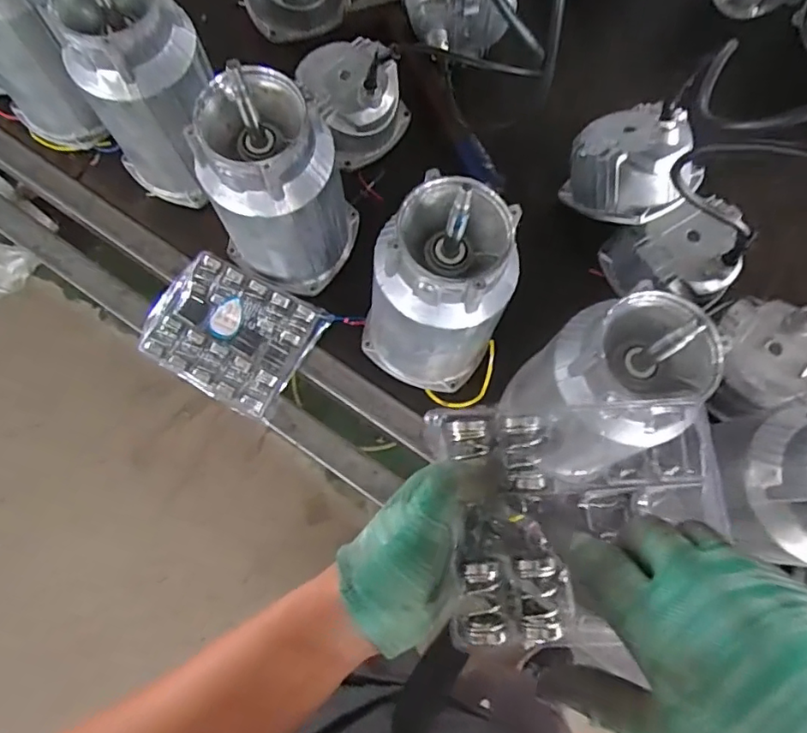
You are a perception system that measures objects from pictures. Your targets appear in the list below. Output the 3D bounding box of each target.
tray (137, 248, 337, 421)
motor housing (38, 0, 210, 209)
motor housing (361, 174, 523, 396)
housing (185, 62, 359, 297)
[{"bbox_3d":[-0.188,-0.038,0.589,0.167,0.022,0.130,30,77,7],"label":"tray"},{"bbox_3d":[-0.247,-0.266,0.555,0.101,0.225,0.114,37,78,8],"label":"motor housing"},{"bbox_3d":[0.030,-0.060,0.496,0.114,0.245,0.109,0,76,-1],"label":"motor housing"},{"bbox_3d":[-0.121,-0.169,0.518,0.115,0.195,0.112,21,76,5],"label":"housing"}]

